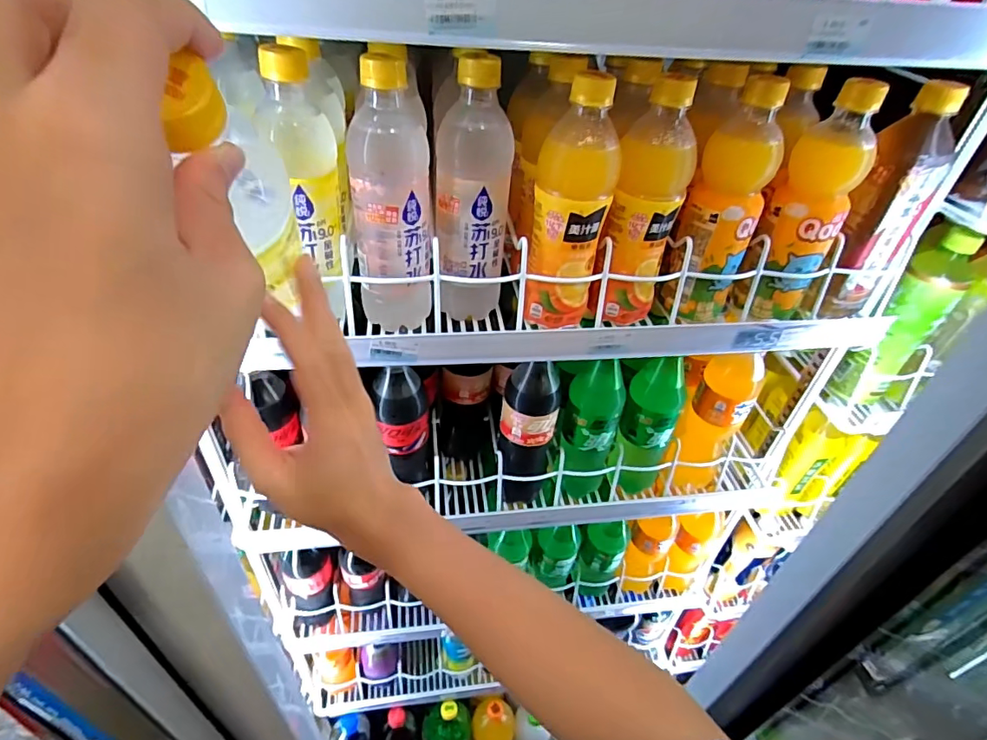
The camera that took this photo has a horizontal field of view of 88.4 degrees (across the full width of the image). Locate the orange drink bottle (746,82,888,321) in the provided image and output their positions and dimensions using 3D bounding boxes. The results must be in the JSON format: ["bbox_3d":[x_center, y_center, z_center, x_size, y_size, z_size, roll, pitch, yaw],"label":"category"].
[{"bbox_3d":[0.281,-0.134,0.445,0.071,0.199,0.059,27,44,24],"label":"orange drink bottle"}]

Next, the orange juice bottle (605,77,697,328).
[{"bbox_3d":[0.132,-0.139,0.437,0.060,0.192,0.067,16,41,13],"label":"orange juice bottle"}]

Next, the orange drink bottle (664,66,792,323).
[{"bbox_3d":[0.202,-0.136,0.440,0.071,0.192,0.059,23,43,21],"label":"orange drink bottle"}]

